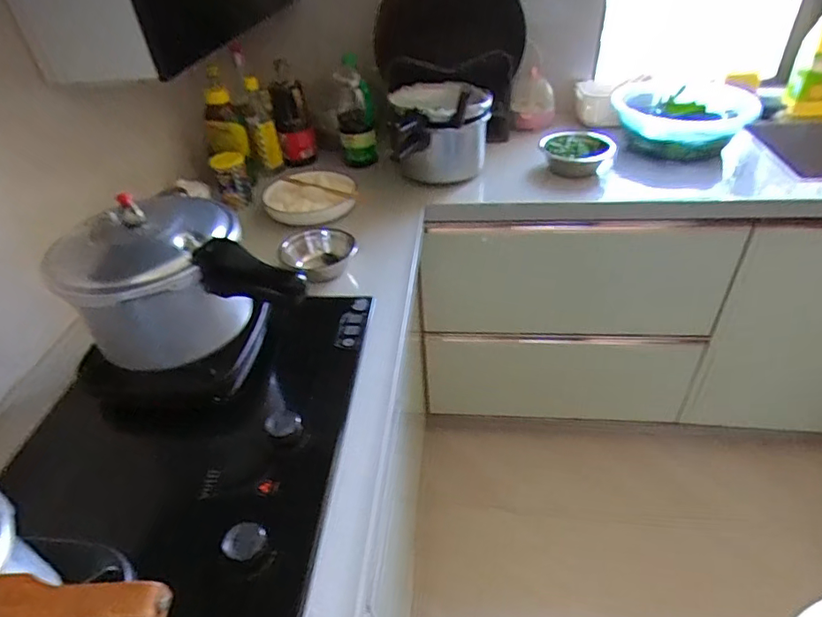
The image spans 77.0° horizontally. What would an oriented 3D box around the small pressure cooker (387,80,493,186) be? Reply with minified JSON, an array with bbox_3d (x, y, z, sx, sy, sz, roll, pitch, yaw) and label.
[{"bbox_3d":[0.078,-0.436,1.301,0.236,0.200,0.369,-1,39,4],"label":"small pressure cooker"}]

